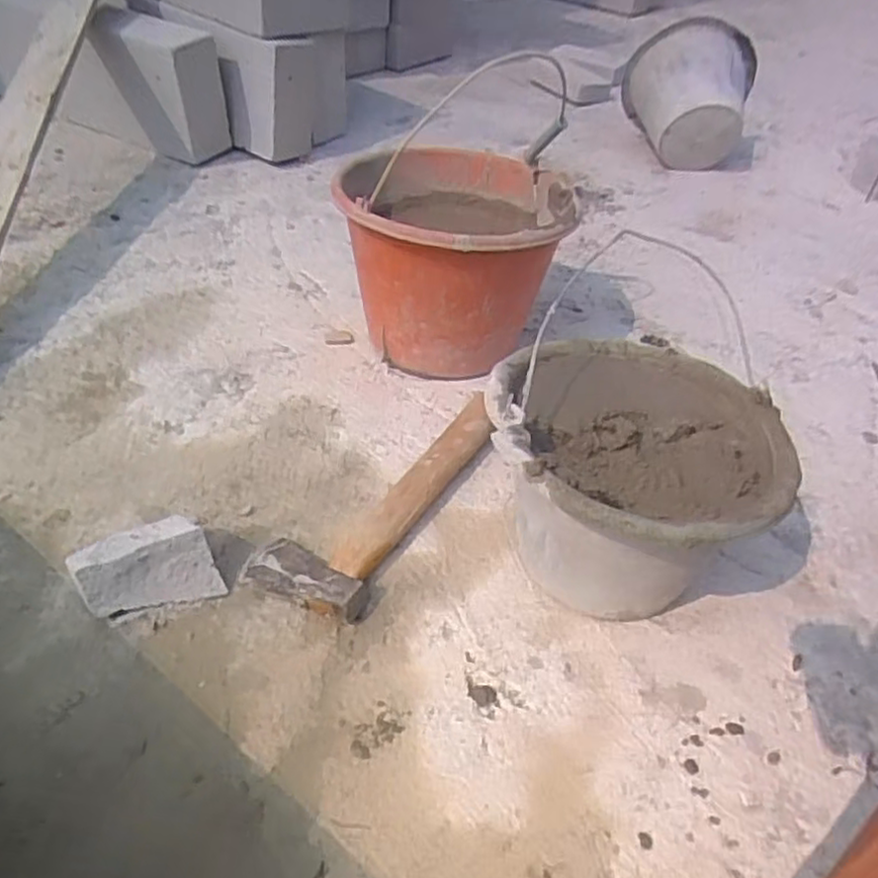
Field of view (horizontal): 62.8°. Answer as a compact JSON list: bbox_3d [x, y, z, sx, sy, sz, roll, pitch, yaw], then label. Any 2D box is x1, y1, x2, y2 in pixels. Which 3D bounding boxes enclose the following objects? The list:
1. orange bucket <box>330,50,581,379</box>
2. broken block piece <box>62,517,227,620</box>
[{"bbox_3d":[0.015,-0.207,0.879,0.255,0.214,0.257,2,42,-2],"label":"orange bucket"},{"bbox_3d":[-0.249,0.106,0.615,0.116,0.052,0.068,-10,42,-16],"label":"broken block piece"}]

